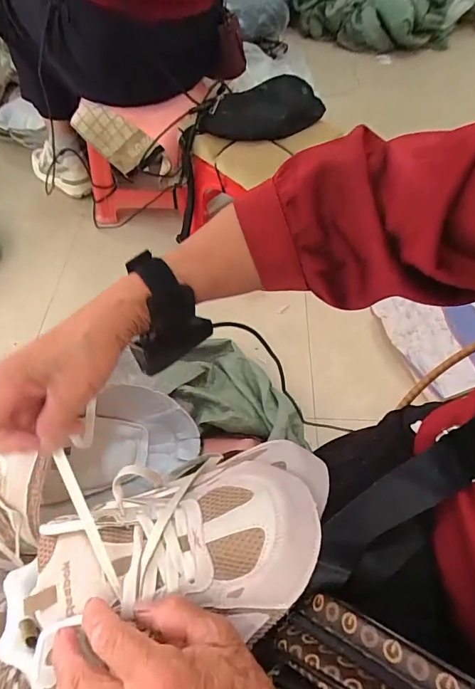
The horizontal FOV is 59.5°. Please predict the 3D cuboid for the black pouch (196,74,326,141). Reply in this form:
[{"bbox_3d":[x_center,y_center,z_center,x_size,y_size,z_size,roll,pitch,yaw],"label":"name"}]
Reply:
[{"bbox_3d":[0.055,-0.479,0.855,0.265,0.079,0.086,-14,56,-10],"label":"black pouch"}]

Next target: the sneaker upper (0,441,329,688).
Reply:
[{"bbox_3d":[-0.052,0.148,0.304,0.255,0.063,0.124,-16,56,-1],"label":"sneaker upper"}]

